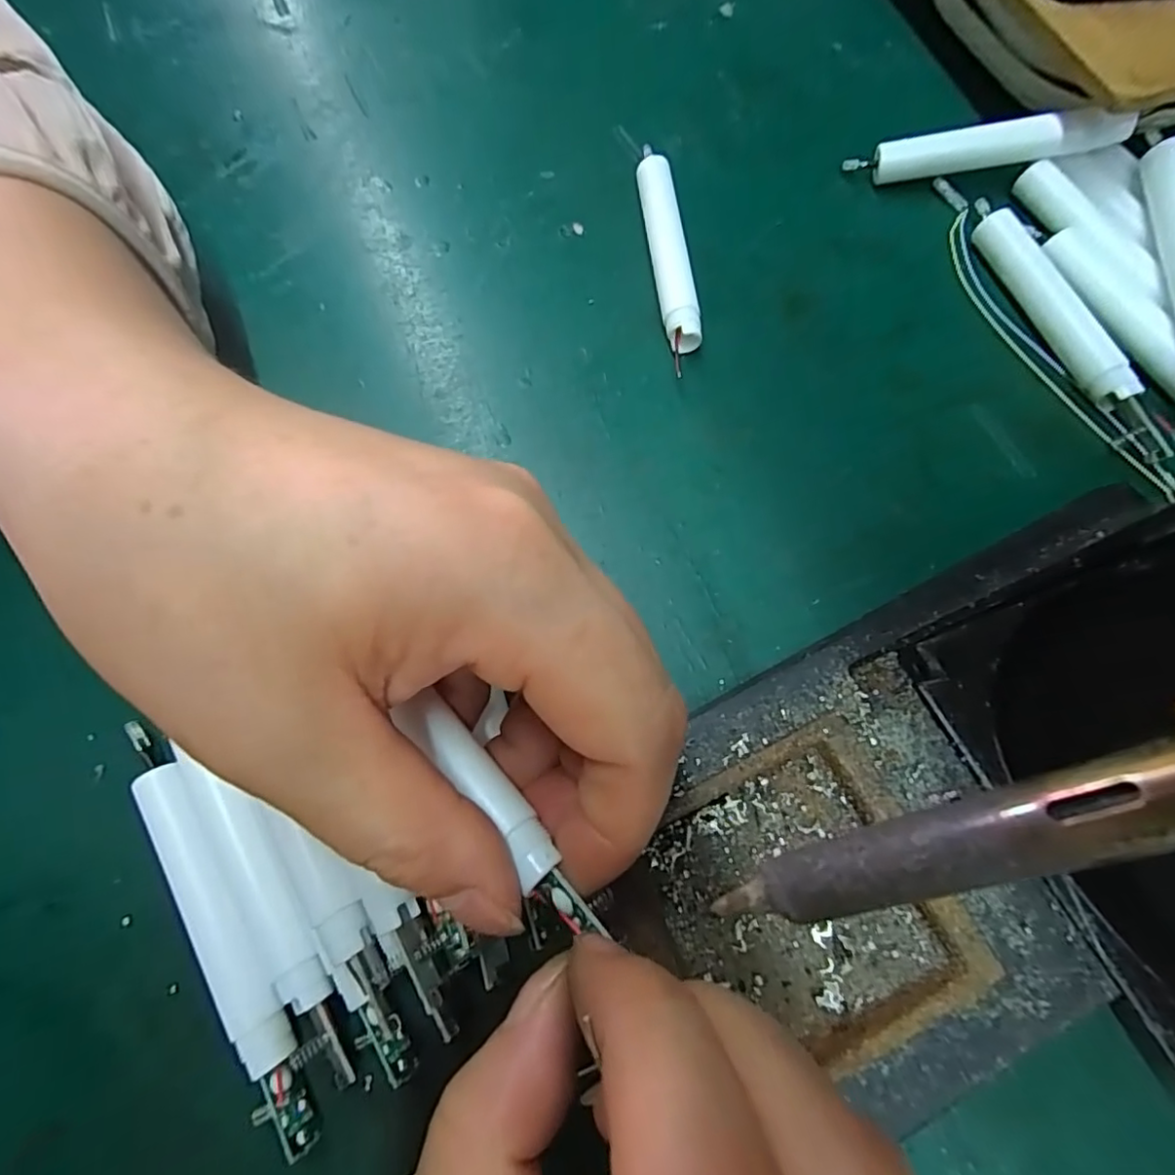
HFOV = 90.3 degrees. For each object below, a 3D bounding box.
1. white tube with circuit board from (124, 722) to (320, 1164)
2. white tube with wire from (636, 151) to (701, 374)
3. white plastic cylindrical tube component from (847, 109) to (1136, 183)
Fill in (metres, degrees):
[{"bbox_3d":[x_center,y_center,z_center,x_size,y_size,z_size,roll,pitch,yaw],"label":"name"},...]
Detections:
[{"bbox_3d":[-0.096,0.086,0.152,0.015,0.012,0.111,-30,74,-7],"label":"white tube with circuit board"},{"bbox_3d":[0.029,-0.120,0.210,0.014,0.011,0.084,-7,72,0],"label":"white tube with wire"},{"bbox_3d":[0.142,-0.158,0.210,0.087,0.012,0.008,3,72,17],"label":"white plastic cylindrical tube component"}]

